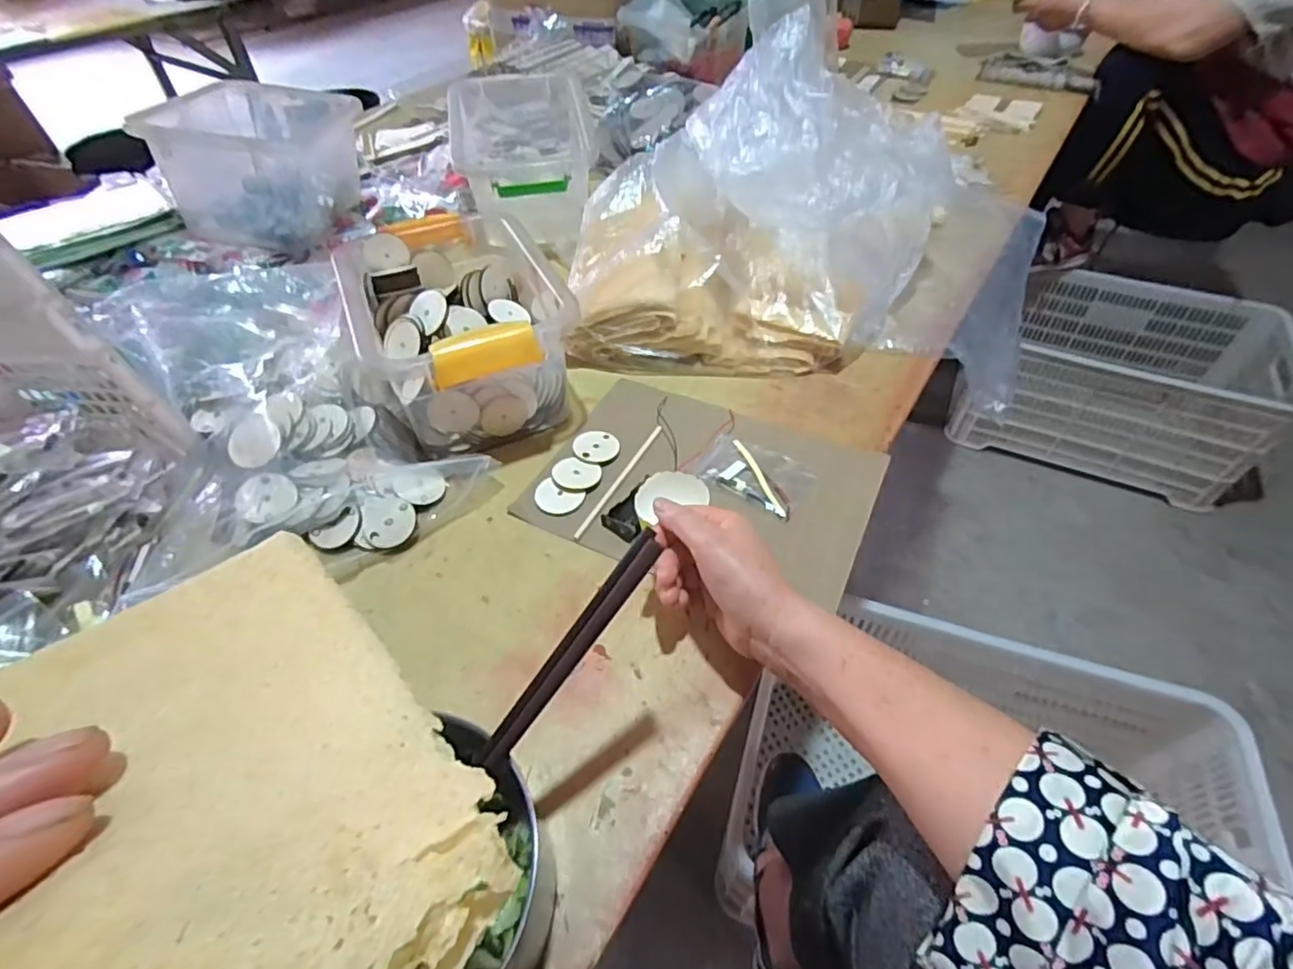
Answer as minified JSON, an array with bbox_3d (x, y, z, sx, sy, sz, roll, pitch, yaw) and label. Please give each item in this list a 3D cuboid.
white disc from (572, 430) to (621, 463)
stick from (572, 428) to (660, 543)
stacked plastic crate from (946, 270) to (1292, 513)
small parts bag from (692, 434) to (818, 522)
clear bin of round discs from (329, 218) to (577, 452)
[{"bbox_3d":[-0.047,-0.037,0.573,0.043,0.004,0.042,0,49,0],"label":"white disc"},{"bbox_3d":[-0.023,-0.006,0.549,0.009,0.006,0.148,22,53,19],"label":"stick"},{"bbox_3d":[1.128,-0.254,1.459,0.570,0.368,0.347,26,54,21],"label":"stacked plastic crate"},{"bbox_3d":[0.098,-0.010,0.544,0.098,0.006,0.067,29,55,23],"label":"small parts bag"},{"bbox_3d":[-0.185,-0.158,0.599,0.185,0.130,0.259,-19,52,-15],"label":"clear bin of round discs"}]

